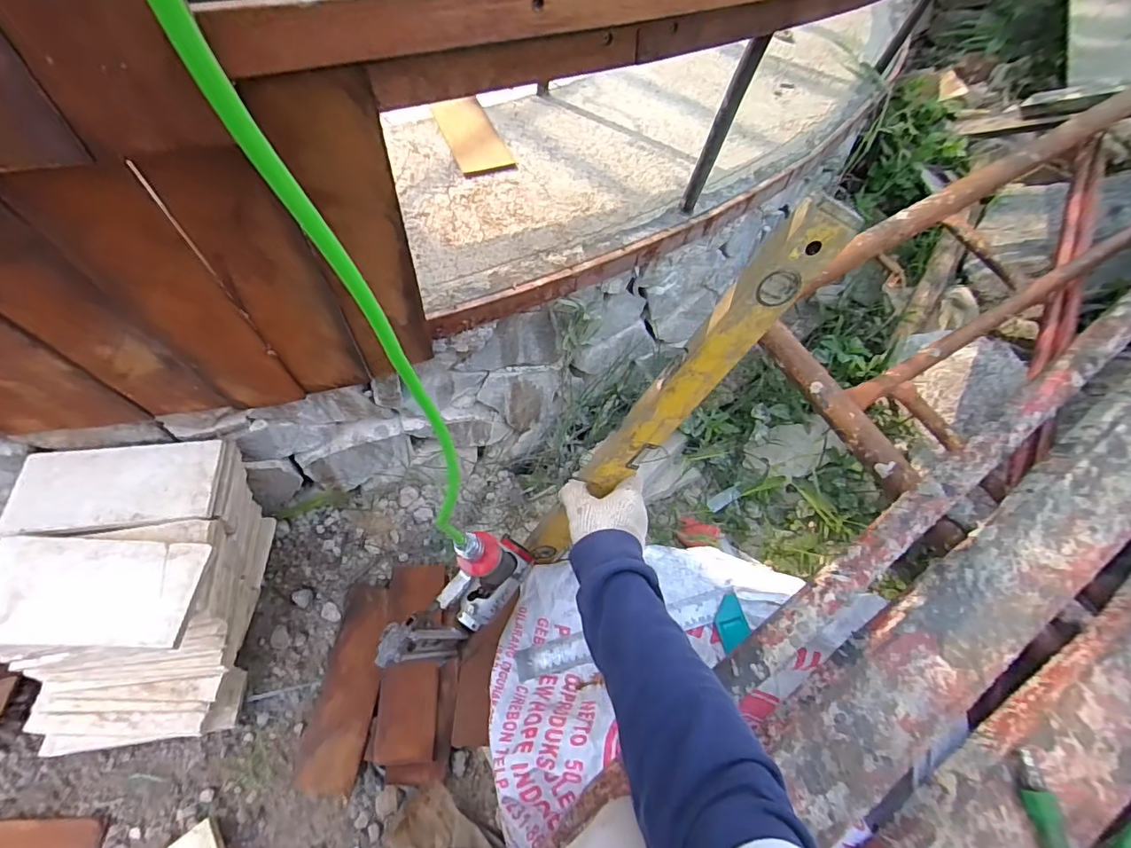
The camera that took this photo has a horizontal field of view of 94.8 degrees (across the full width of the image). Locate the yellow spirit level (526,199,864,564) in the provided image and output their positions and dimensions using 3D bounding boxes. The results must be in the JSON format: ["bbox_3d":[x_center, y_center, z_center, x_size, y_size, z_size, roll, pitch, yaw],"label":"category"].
[{"bbox_3d":[0.086,0.010,0.579,0.057,0.557,0.037,-9,57,-40],"label":"yellow spirit level"}]

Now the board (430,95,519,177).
[{"bbox_3d":[-0.141,-0.435,0.784,0.079,0.010,0.193,-18,62,-14],"label":"board"}]

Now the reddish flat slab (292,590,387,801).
[{"bbox_3d":[-0.287,0.343,0.697,0.077,0.020,0.246,6,59,-1],"label":"reddish flat slab"}]

